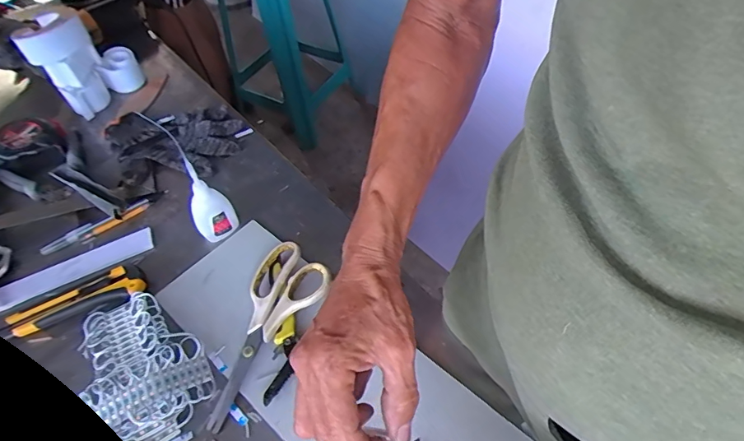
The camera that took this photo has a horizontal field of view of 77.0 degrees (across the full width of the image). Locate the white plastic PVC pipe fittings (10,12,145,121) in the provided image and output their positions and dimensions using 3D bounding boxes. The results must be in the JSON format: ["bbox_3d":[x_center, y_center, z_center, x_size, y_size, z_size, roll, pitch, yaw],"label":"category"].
[{"bbox_3d":[-0.444,-0.247,0.719,0.077,0.128,0.130,26,59,24],"label":"white plastic PVC pipe fittings"}]

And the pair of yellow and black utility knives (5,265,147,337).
[{"bbox_3d":[-0.315,0.083,0.505,0.135,0.017,0.049,-18,52,-8],"label":"pair of yellow and black utility knives"}]

